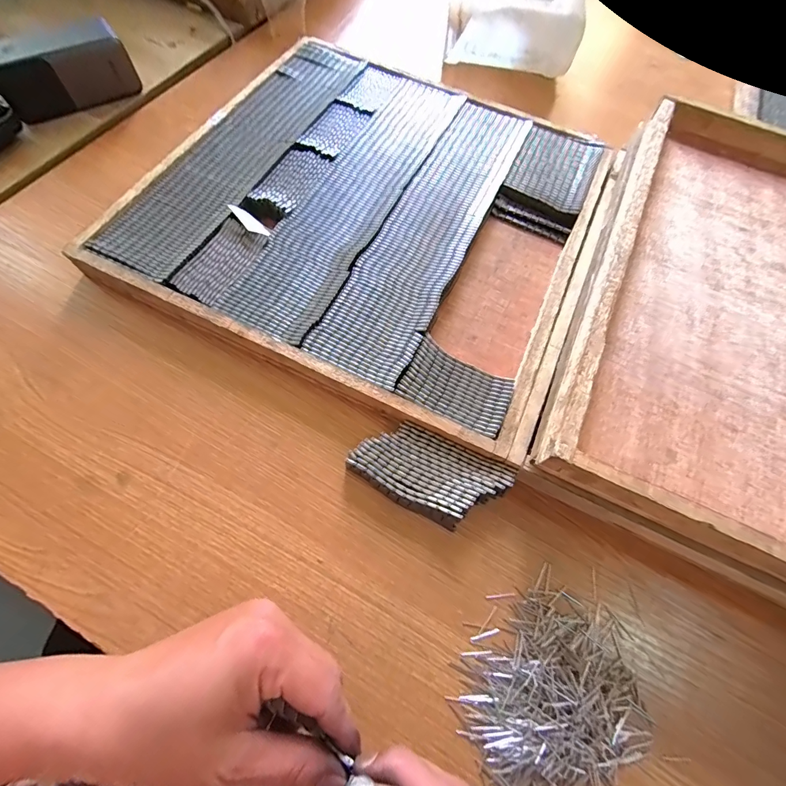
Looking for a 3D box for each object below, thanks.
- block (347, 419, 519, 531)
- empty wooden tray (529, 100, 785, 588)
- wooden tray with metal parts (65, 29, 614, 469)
[{"bbox_3d":[0.027,0.060,0.288,0.110,0.022,0.056,25,67,8],"label":"block"},{"bbox_3d":[0.352,-0.038,0.281,0.388,0.027,0.392,24,67,8],"label":"empty wooden tray"},{"bbox_3d":[-0.015,-0.185,0.388,0.404,0.031,0.393,23,67,7],"label":"wooden tray with metal parts"}]

